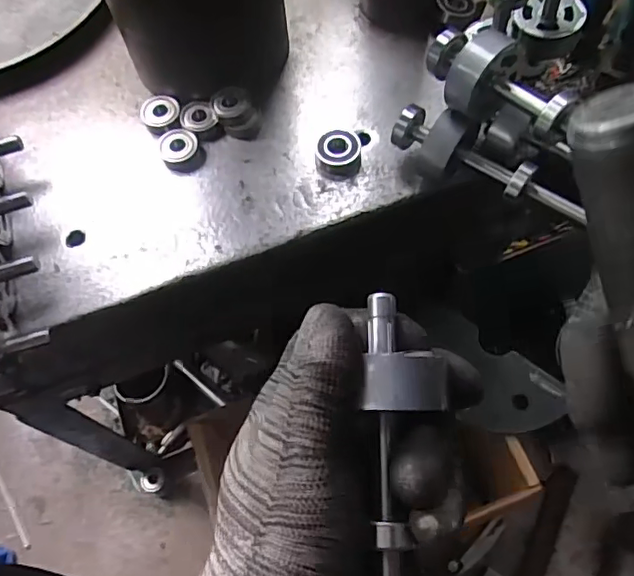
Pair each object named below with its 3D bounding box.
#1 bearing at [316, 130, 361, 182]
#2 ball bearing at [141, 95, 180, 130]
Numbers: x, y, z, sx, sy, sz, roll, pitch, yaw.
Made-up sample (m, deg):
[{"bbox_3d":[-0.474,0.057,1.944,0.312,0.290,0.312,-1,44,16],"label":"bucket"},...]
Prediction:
[{"bbox_3d":[0.016,-0.099,0.426,0.033,0.016,0.034,0,64,4],"label":"bearing"},{"bbox_3d":[-0.125,-0.141,0.453,0.029,0.005,0.030,-1,64,3],"label":"ball bearing"}]

